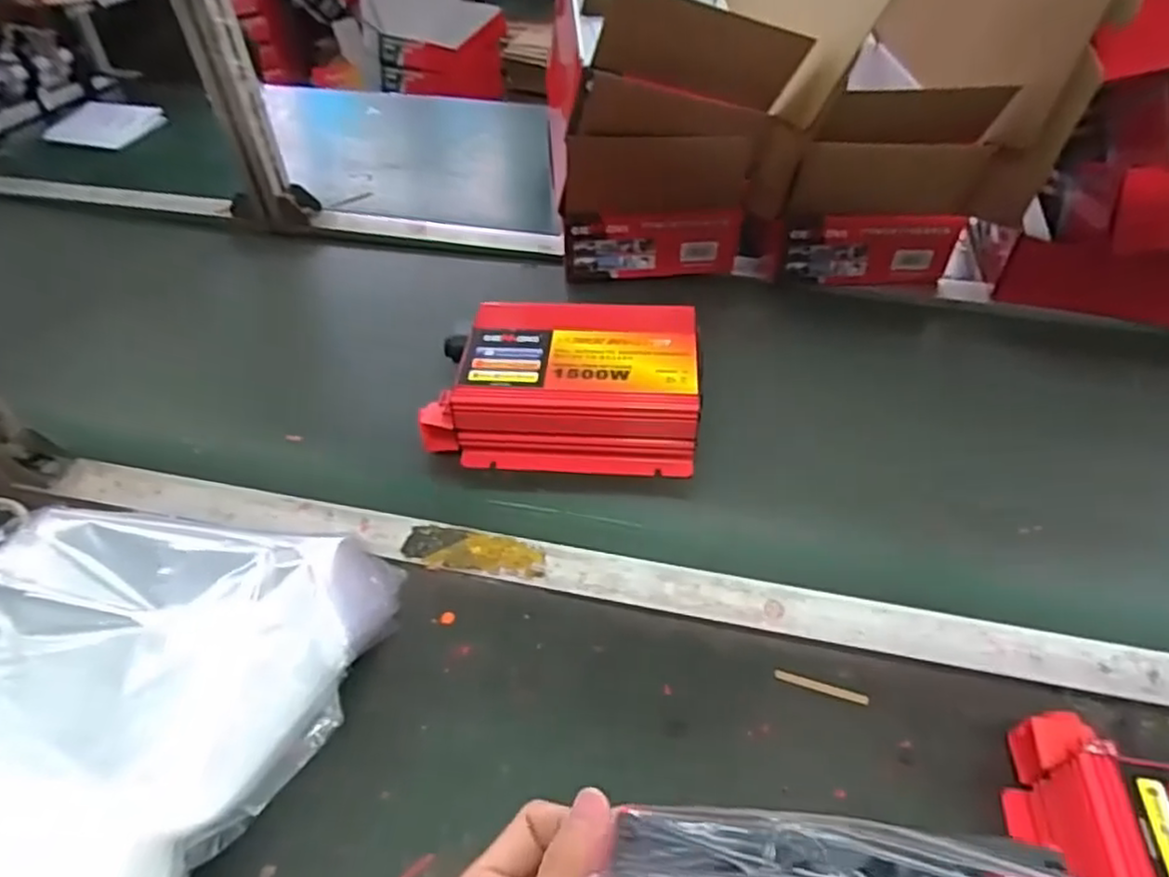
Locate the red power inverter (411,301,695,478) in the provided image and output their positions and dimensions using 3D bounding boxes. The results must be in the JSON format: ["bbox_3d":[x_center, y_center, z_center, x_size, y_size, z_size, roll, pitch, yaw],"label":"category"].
[{"bbox_3d":[-0.012,-0.048,0.634,0.223,0.071,0.157,5,47,7],"label":"red power inverter"}]

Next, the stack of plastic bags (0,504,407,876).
[{"bbox_3d":[-0.310,0.188,0.420,0.282,0.050,0.370,14,48,14],"label":"stack of plastic bags"}]

